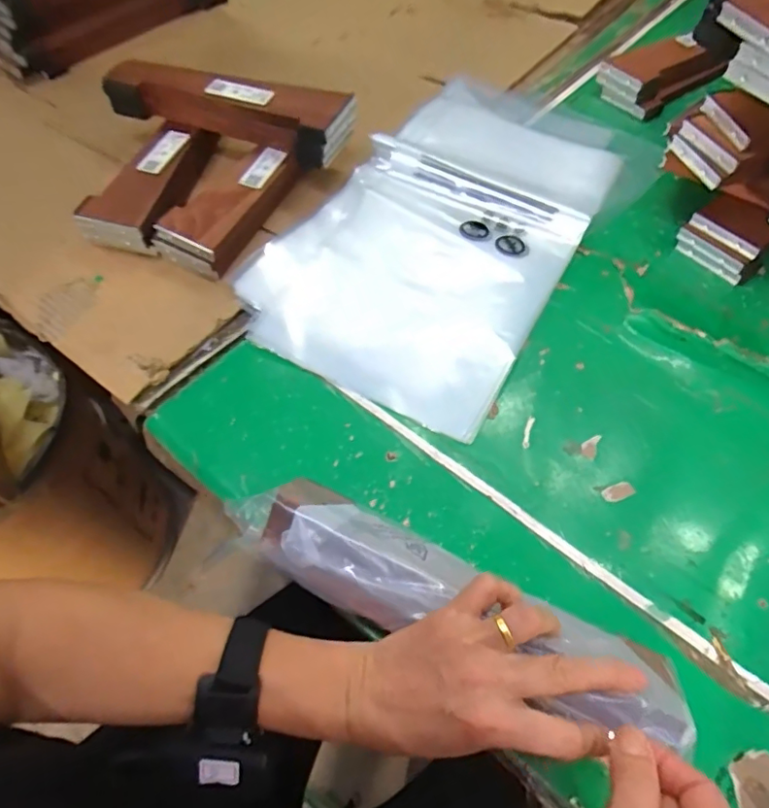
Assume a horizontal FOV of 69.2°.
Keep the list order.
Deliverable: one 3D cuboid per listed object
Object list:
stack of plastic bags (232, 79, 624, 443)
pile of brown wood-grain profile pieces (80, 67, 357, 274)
[{"bbox_3d":[0.076,-0.225,0.664,0.300,0.025,0.518,26,65,17],"label":"stack of plastic bags"},{"bbox_3d":[-0.219,-0.287,0.664,0.297,0.093,0.252,18,60,11],"label":"pile of brown wood-grain profile pieces"}]

